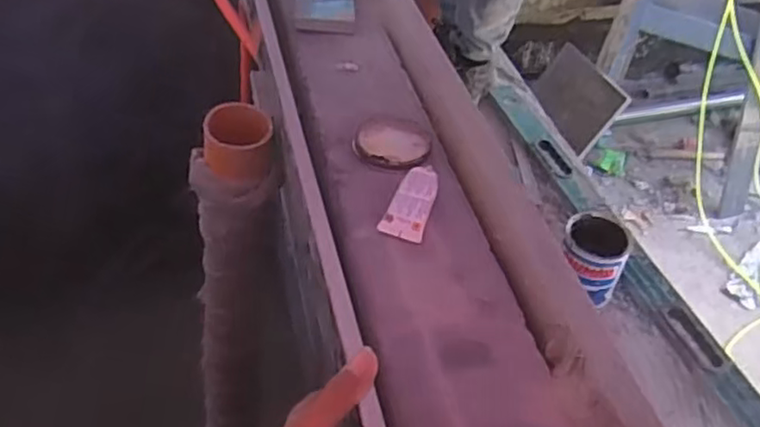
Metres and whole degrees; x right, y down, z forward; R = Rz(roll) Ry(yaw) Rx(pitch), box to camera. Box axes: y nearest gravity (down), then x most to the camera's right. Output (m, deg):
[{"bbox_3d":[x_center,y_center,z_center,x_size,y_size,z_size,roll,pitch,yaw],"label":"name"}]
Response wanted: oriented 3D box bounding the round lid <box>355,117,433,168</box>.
[{"bbox_3d":[0.016,-0.082,0.782,0.083,0.013,0.083,2,44,-2],"label":"round lid"}]

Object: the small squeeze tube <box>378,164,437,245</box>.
[{"bbox_3d":[0.032,-0.012,0.705,0.044,0.022,0.090,13,45,9],"label":"small squeeze tube"}]

